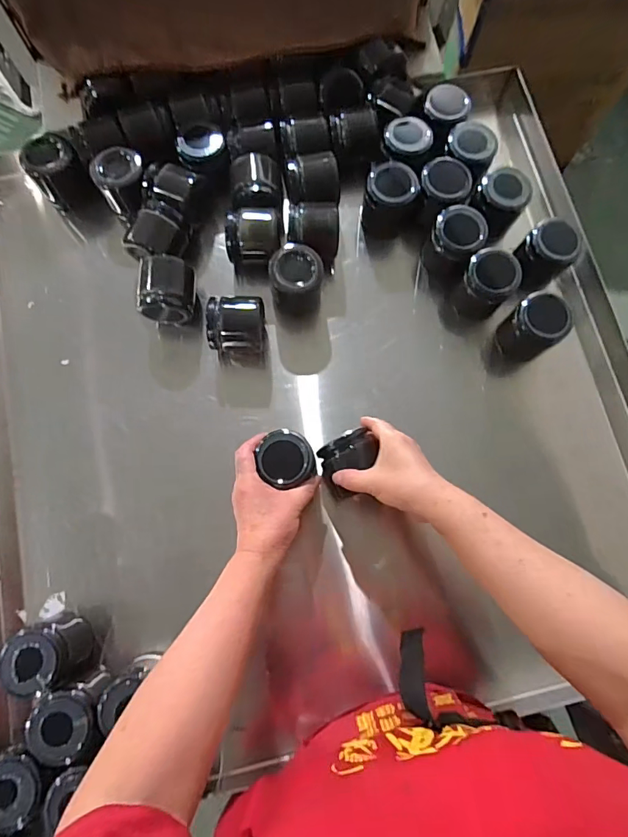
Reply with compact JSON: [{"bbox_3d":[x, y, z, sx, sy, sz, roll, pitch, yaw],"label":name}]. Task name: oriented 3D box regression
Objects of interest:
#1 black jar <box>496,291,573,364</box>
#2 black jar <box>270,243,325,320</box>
[{"bbox_3d":[0.278,-0.117,0.569,0.060,0.092,0.060,0,78,-1],"label":"black jar"},{"bbox_3d":[-0.023,-0.176,0.576,0.067,0.075,0.068,0,78,-1],"label":"black jar"}]

